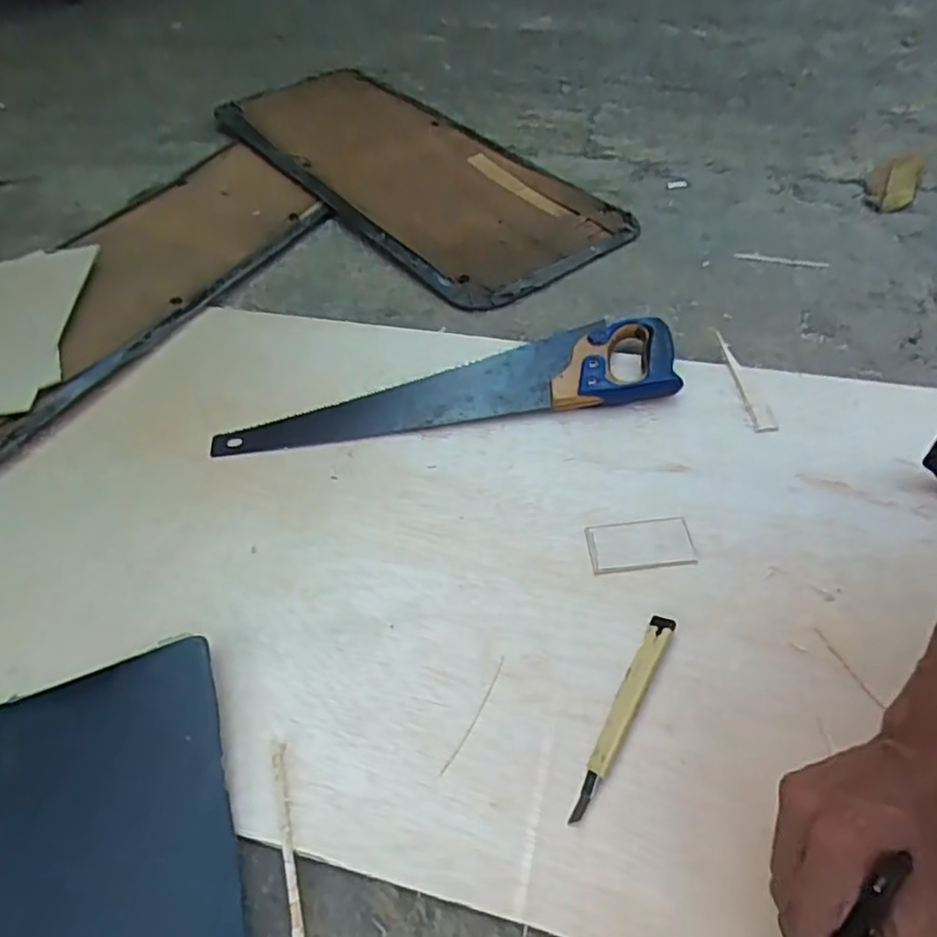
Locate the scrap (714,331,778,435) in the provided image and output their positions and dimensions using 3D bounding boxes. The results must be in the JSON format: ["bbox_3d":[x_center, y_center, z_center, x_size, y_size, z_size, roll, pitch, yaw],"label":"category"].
[{"bbox_3d":[0.284,-0.104,0.661,0.020,0.005,0.166,-7,52,1],"label":"scrap"}]

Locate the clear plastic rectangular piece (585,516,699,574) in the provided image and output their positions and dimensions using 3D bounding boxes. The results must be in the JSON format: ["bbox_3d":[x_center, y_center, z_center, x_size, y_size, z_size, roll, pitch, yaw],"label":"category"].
[{"bbox_3d":[0.149,0.066,0.548,0.087,0.007,0.048,-5,52,2],"label":"clear plastic rectangular piece"}]

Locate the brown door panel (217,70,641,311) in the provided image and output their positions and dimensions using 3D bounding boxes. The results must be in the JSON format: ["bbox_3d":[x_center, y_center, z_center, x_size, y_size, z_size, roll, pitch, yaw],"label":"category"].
[{"bbox_3d":[-0.099,-0.490,0.988,0.329,0.051,0.730,-35,56,-20],"label":"brown door panel"}]

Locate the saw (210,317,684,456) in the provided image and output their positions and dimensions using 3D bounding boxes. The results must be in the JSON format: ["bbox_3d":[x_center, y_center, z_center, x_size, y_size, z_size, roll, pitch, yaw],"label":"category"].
[{"bbox_3d":[-0.024,-0.092,0.671,0.476,0.032,0.109,-8,52,0],"label":"saw"}]

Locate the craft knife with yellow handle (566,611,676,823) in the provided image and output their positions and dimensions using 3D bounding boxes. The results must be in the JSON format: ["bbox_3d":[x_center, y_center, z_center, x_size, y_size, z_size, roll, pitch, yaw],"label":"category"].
[{"bbox_3d":[0.115,0.179,0.461,0.020,0.013,0.160,23,58,22],"label":"craft knife with yellow handle"}]

